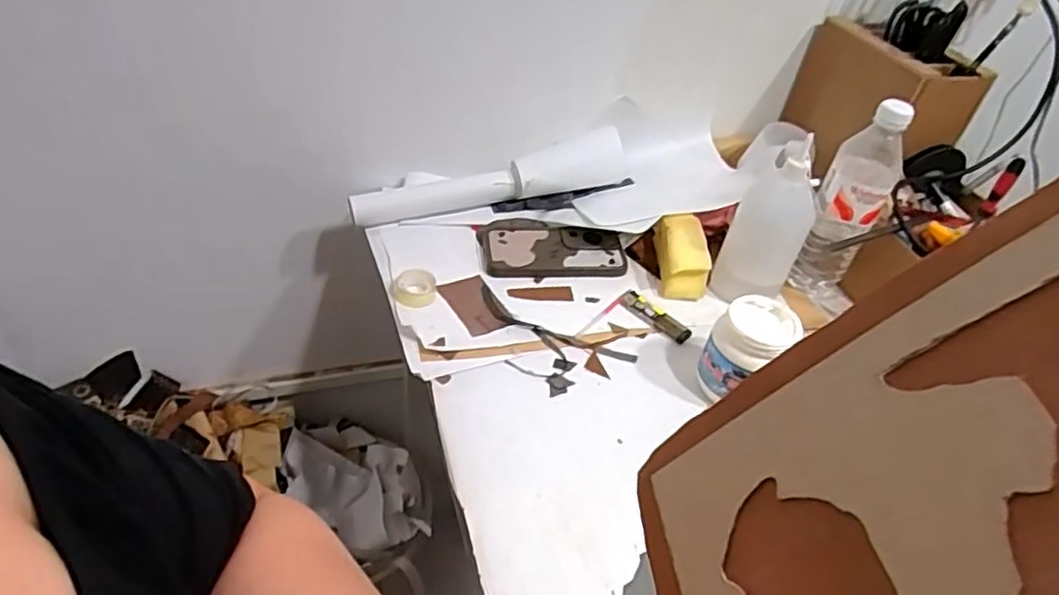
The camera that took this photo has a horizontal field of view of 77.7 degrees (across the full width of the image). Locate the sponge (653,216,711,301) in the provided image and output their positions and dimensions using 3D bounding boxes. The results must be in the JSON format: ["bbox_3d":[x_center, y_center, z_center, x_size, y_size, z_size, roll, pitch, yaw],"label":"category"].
[{"bbox_3d":[0.176,-0.049,0.755,0.049,0.059,0.096,6,41,-4],"label":"sponge"}]

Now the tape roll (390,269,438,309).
[{"bbox_3d":[-0.123,-0.007,0.700,0.047,0.024,0.040,-2,42,-12],"label":"tape roll"}]

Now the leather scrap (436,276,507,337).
[{"bbox_3d":[-0.058,0.008,0.702,0.048,0.007,0.092,-19,41,-24],"label":"leather scrap"}]

